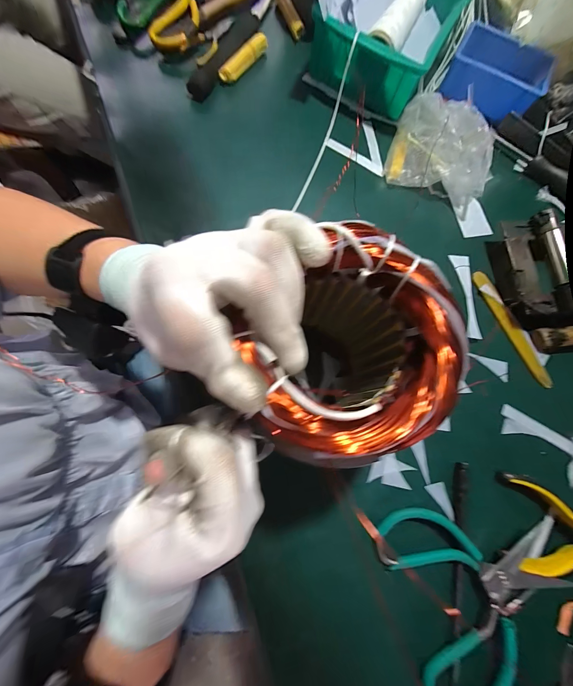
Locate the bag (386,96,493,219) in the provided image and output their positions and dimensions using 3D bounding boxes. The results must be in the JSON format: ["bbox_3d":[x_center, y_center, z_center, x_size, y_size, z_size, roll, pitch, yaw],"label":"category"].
[{"bbox_3d":[0.224,-0.274,0.379,0.141,0.074,0.121,22,74,-1],"label":"bag"}]

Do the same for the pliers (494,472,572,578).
[{"bbox_3d":[0.300,0.191,0.282,0.134,0.026,0.085,9,74,-5],"label":"pliers"}]

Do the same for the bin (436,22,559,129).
[{"bbox_3d":[0.327,-0.417,0.426,0.147,0.054,0.105,39,74,4],"label":"bin"}]

